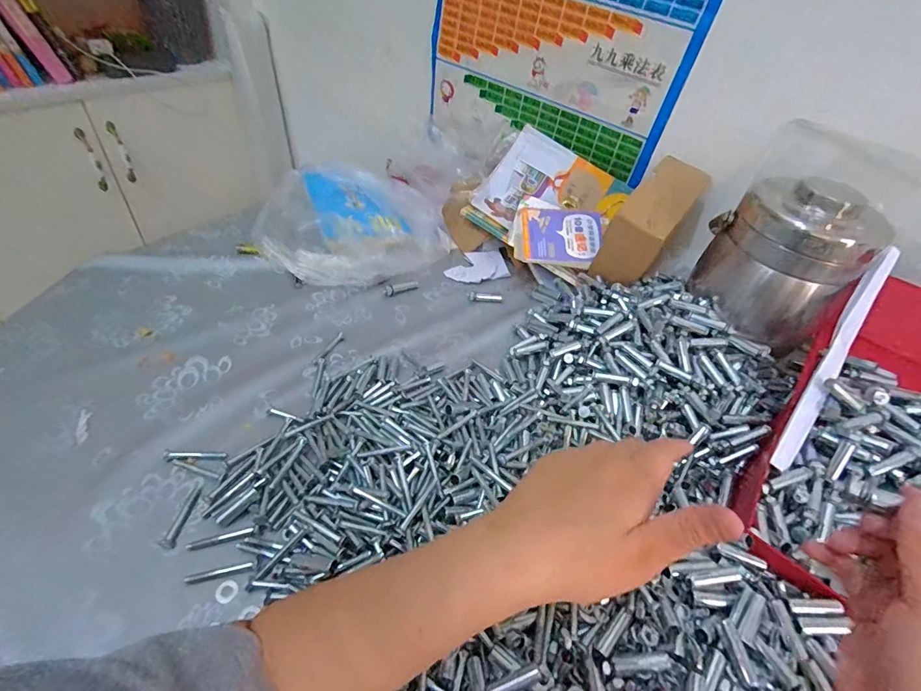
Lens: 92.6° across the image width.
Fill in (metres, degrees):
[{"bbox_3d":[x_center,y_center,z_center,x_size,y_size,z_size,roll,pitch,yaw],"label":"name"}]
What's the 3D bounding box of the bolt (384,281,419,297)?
[{"bbox_3d":[-0.086,-0.083,0.651,0.052,0.012,0.016,-16,52,-20],"label":"bolt"}]

